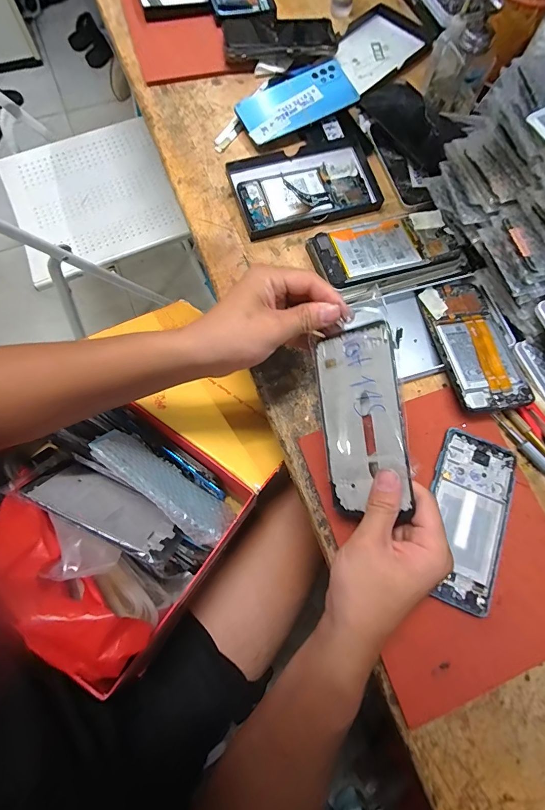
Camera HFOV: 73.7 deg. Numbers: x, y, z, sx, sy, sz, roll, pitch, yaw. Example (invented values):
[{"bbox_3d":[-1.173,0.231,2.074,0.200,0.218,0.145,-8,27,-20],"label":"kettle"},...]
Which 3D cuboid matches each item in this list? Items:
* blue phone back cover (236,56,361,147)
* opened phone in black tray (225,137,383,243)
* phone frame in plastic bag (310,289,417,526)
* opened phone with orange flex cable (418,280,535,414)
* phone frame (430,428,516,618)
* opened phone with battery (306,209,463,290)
[{"bbox_3d":[0.032,-0.409,0.490,0.157,0.009,0.075,-25,89,-4],"label":"blue phone back cover"},{"bbox_3d":[0.042,-0.278,0.460,0.176,0.022,0.109,-16,73,-7],"label":"opened phone in black tray"},{"bbox_3d":[0.073,0.006,0.308,0.076,0.007,0.171,-12,84,40],"label":"phone frame in plastic bag"},{"bbox_3d":[0.219,-0.068,0.399,0.076,0.010,0.161,-8,65,-3],"label":"opened phone with orange flex cable"},{"bbox_3d":[0.183,0.104,0.347,0.071,0.011,0.157,23,73,5],"label":"phone frame"},{"bbox_3d":[0.131,-0.182,0.425,0.169,0.015,0.074,-16,73,-7],"label":"opened phone with battery"}]

